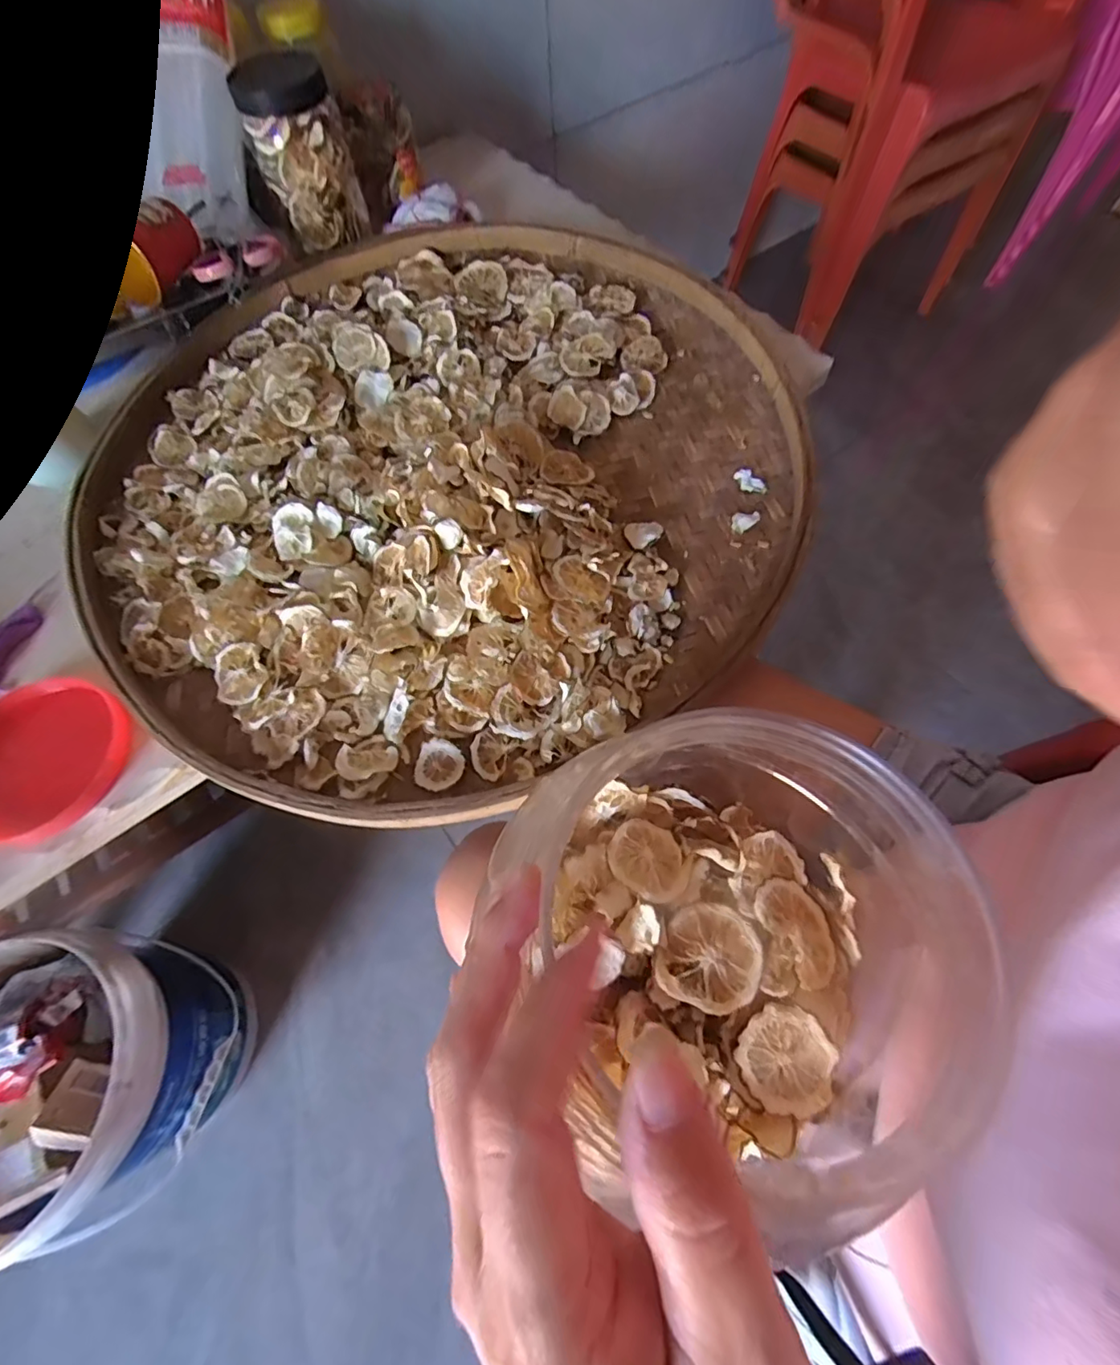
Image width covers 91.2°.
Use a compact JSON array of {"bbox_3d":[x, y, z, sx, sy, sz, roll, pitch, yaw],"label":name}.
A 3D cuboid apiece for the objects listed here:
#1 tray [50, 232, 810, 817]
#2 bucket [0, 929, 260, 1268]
[{"bbox_3d":[-0.105,-0.230,0.512,0.640,0.057,0.639,-32,68,-12],"label":"tray"},{"bbox_3d":[-0.567,0.455,0.642,0.299,0.279,0.270,-6,65,0],"label":"bucket"}]

